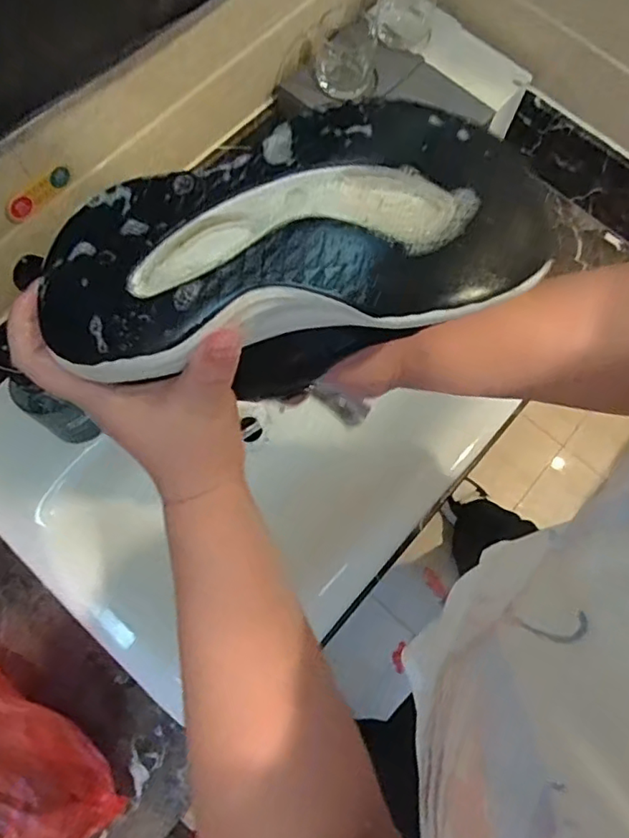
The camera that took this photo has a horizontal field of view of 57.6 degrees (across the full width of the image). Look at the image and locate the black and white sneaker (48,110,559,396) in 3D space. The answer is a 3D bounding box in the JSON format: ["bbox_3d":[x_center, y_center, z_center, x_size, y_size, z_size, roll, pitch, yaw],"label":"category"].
[{"bbox_3d":[-0.007,-0.070,0.278,0.228,0.086,0.094,-13,73,1],"label":"black and white sneaker"}]

